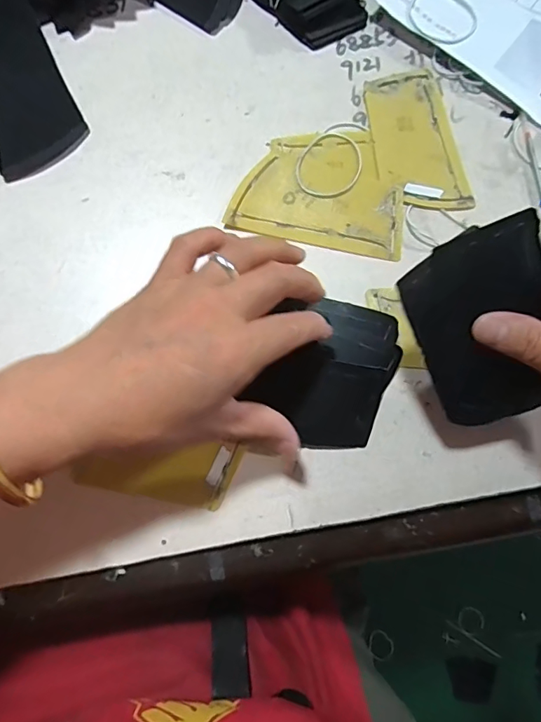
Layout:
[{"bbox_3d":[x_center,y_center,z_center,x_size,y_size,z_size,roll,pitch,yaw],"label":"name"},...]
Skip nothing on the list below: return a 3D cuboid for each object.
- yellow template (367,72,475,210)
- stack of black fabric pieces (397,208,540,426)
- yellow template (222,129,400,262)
[{"bbox_3d":[0.108,-0.166,0.354,0.062,0.004,0.117,-9,80,-3],"label":"yellow template"},{"bbox_3d":[0.118,-0.017,0.261,0.070,0.016,0.110,-15,104,19],"label":"stack of black fabric pieces"},{"bbox_3d":[0.037,-0.127,0.342,0.121,0.004,0.090,10,79,1],"label":"yellow template"}]

